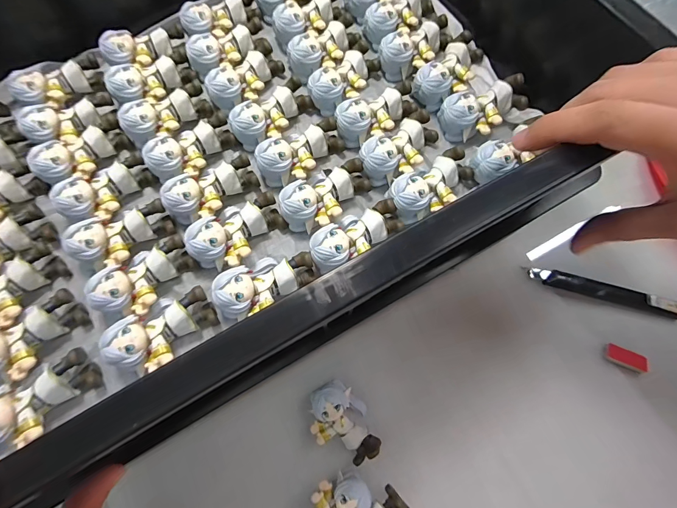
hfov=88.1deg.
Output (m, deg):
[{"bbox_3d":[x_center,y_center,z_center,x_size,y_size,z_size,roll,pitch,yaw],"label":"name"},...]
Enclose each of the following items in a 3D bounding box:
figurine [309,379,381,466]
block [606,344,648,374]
[{"bbox_3d":[0.003,0.131,0.272,0.041,0.025,0.062,-37,76,-11],"label":"figurine"},{"bbox_3d":[0.247,0.089,0.299,0.034,0.004,0.015,22,74,7],"label":"block"}]

